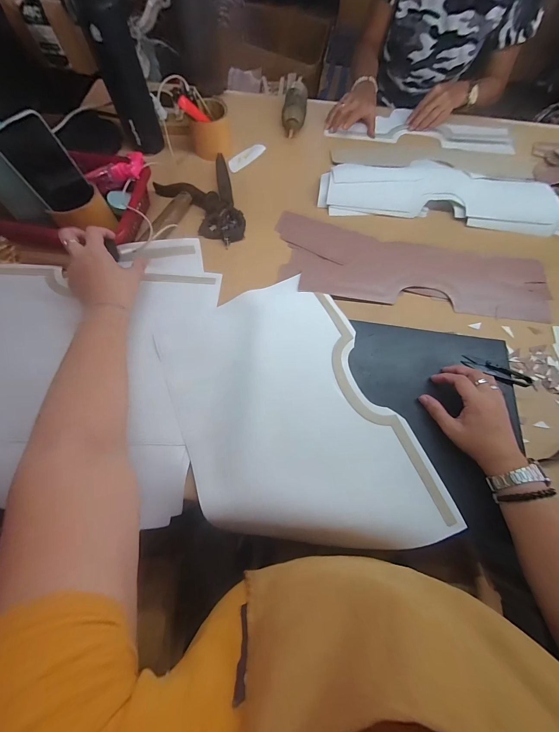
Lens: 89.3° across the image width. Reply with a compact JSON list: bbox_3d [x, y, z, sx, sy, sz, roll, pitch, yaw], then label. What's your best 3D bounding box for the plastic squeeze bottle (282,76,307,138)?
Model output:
[{"bbox_3d":[0.036,-0.595,0.650,0.053,0.045,0.157,7,70,1],"label":"plastic squeeze bottle"}]

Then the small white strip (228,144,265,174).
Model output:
[{"bbox_3d":[-0.074,-0.461,0.625,0.031,0.008,0.098,39,74,12],"label":"small white strip"}]

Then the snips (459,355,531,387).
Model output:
[{"bbox_3d":[0.338,0.008,0.443,0.099,0.009,0.022,23,70,10],"label":"snips"}]

